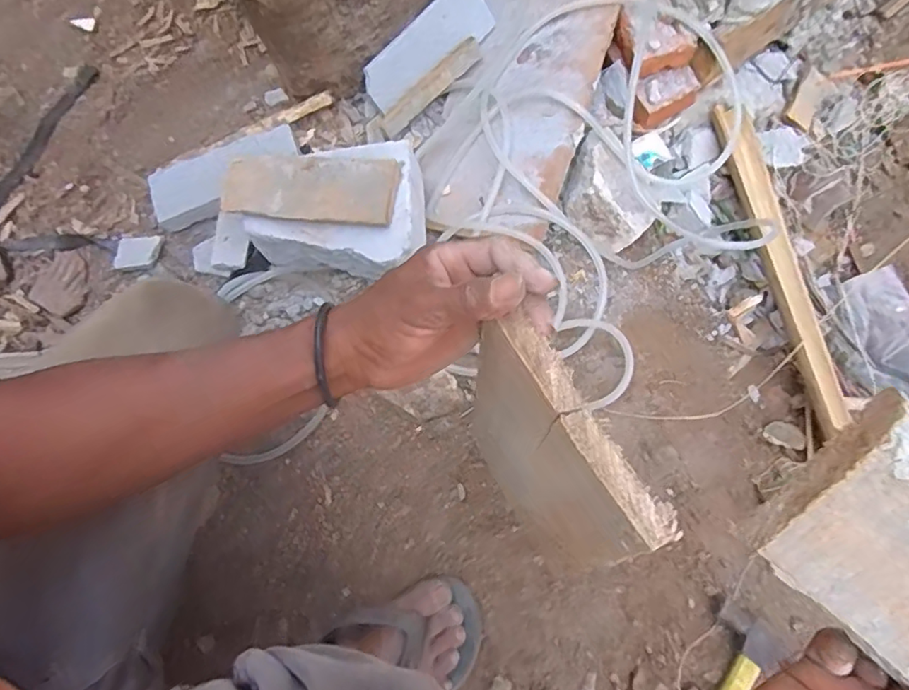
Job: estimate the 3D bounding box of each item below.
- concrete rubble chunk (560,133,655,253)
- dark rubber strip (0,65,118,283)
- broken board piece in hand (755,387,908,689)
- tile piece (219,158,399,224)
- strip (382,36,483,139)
[{"bbox_3d":[0.185,-0.189,0.712,0.082,0.059,0.134,-34,77,-10],"label":"concrete rubble chunk"},{"bbox_3d":[-0.586,-0.242,0.800,0.199,0.055,0.288,-11,74,-4],"label":"dark rubber strip"},{"bbox_3d":[0.224,0.112,0.263,0.188,0.014,0.086,41,99,-16],"label":"broken board piece in hand"},{"bbox_3d":[-0.164,-0.177,0.632,0.203,0.007,0.075,7,80,11],"label":"tile piece"},{"bbox_3d":[-0.031,-0.337,0.737,0.160,0.010,0.030,-41,119,1],"label":"strip"}]

